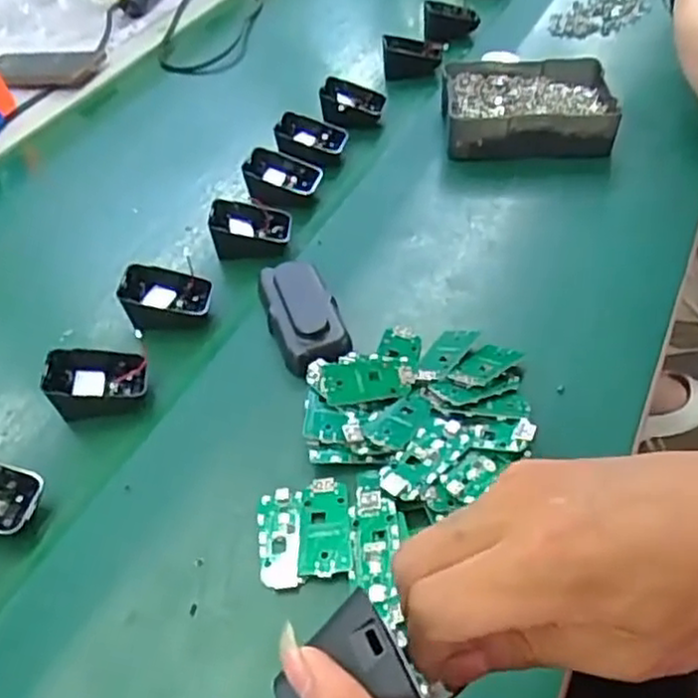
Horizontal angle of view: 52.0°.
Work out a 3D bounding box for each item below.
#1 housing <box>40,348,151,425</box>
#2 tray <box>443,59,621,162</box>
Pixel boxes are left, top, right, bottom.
[{"bbox_3d":[-0.179,0.025,0.512,0.065,0.039,0.050,-8,46,0],"label":"housing"},{"bbox_3d":[0.176,-0.241,0.713,0.158,0.047,0.128,-1,46,6],"label":"tray"}]

